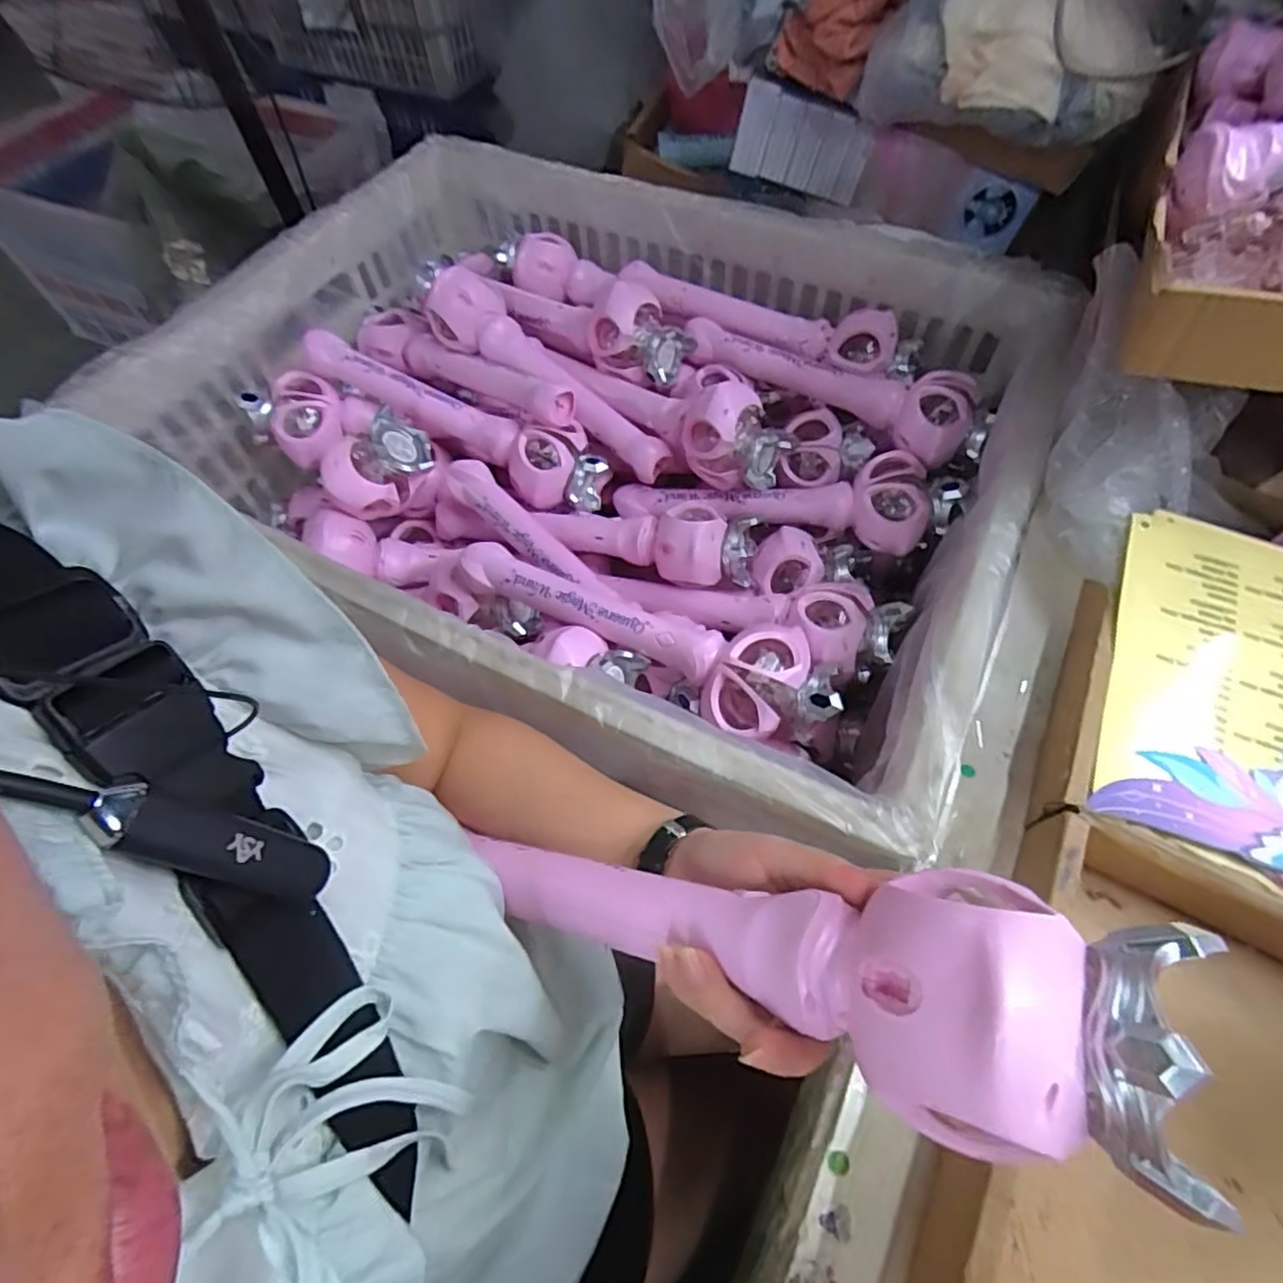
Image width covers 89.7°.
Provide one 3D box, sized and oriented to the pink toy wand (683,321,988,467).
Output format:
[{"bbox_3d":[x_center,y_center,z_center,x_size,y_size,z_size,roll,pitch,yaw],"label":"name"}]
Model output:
[{"bbox_3d":[0.201,-0.279,0.712,0.327,0.054,0.087,21,63,13],"label":"pink toy wand"}]

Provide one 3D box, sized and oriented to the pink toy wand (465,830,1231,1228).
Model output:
[{"bbox_3d":[0.040,0.124,0.268,0.293,0.051,0.076,-7,52,41],"label":"pink toy wand"}]

